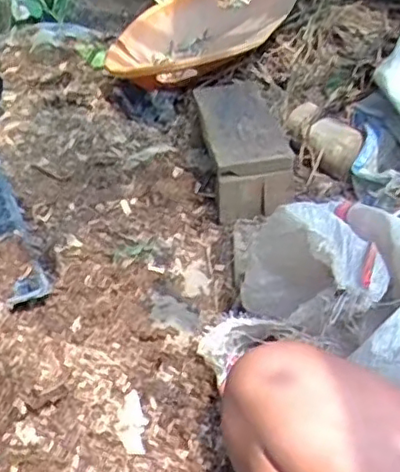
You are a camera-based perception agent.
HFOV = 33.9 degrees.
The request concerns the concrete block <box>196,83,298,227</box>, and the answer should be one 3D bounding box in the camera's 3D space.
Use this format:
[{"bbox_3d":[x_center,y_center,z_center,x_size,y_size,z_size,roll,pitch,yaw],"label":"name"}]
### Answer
[{"bbox_3d":[0.076,-0.170,1.176,0.145,0.126,0.267,-7,43,-9],"label":"concrete block"}]

